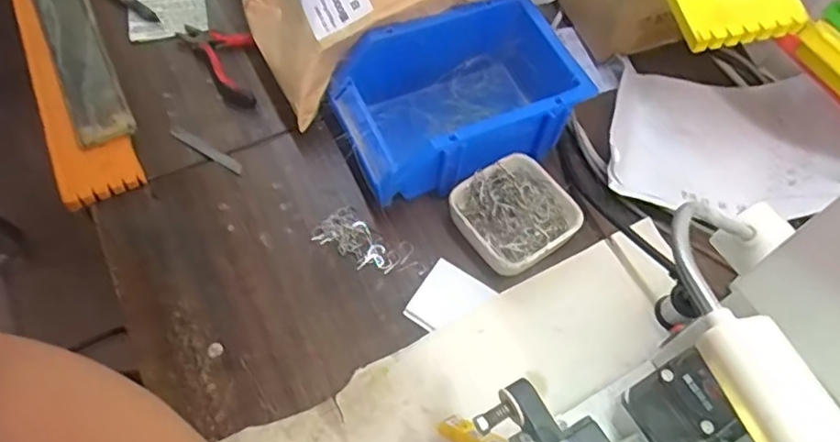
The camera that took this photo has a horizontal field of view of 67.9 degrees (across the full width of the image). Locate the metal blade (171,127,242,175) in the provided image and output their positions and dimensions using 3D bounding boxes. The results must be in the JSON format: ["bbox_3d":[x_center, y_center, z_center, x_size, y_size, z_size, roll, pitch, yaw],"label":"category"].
[{"bbox_3d":[-0.180,-0.061,0.522,0.077,0.004,0.010,29,64,13],"label":"metal blade"}]

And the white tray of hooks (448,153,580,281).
[{"bbox_3d":[0.073,-0.006,0.481,0.088,0.023,0.081,-29,66,-17],"label":"white tray of hooks"}]

